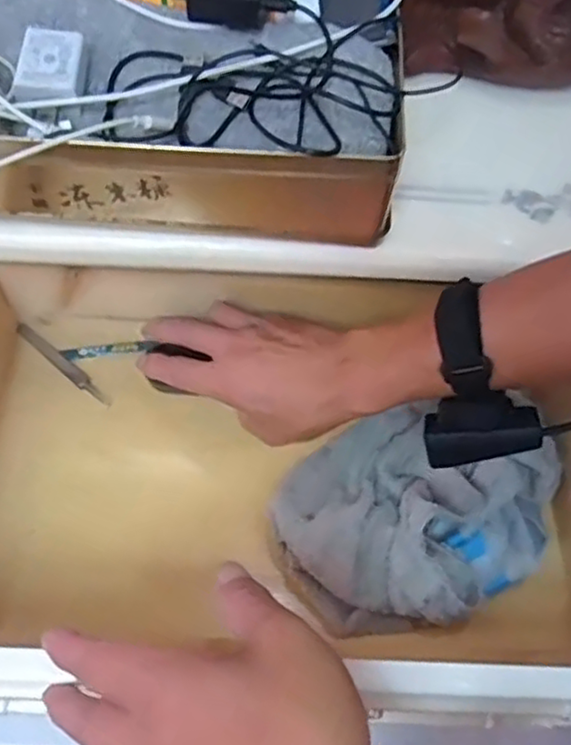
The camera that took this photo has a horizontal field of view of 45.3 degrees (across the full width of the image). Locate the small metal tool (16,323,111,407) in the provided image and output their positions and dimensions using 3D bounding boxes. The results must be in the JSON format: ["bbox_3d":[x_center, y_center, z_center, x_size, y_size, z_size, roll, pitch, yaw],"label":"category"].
[{"bbox_3d":[-0.186,-0.007,0.575,0.108,0.007,0.013,39,63,17],"label":"small metal tool"}]

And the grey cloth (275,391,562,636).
[{"bbox_3d":[0.100,0.097,0.491,0.211,0.060,0.149,-2,59,-7],"label":"grey cloth"}]

